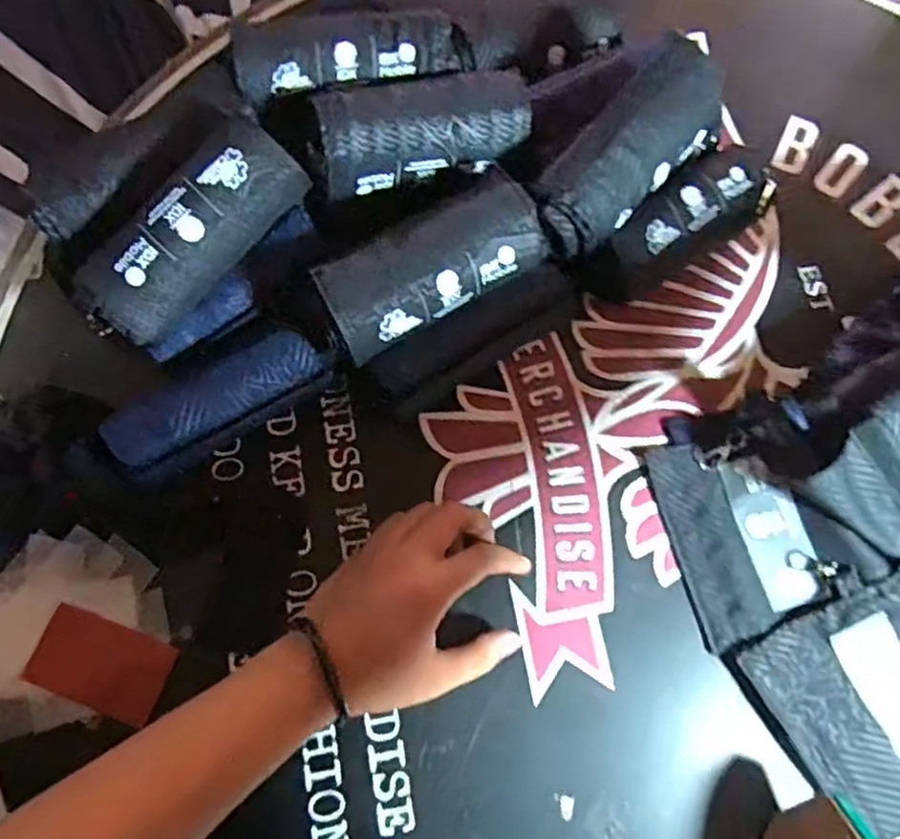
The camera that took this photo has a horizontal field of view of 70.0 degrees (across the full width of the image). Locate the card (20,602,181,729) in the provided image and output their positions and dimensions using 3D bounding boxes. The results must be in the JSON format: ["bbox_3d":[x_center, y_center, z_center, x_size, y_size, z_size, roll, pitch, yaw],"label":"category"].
[{"bbox_3d":[-0.225,0.158,0.415,0.085,0.004,0.050,22,74,1],"label":"card"}]

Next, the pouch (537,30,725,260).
[{"bbox_3d":[0.120,-0.178,0.425,0.060,0.054,0.154,40,76,9],"label":"pouch"}]

